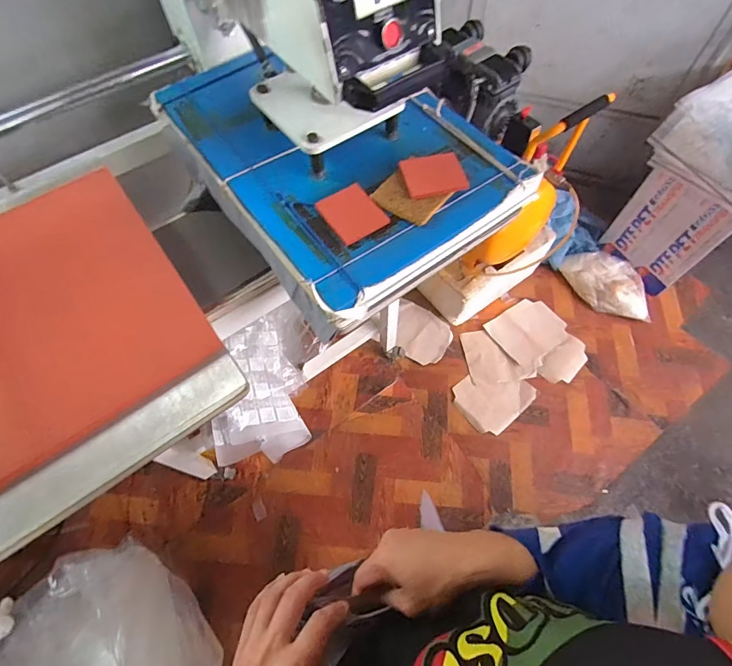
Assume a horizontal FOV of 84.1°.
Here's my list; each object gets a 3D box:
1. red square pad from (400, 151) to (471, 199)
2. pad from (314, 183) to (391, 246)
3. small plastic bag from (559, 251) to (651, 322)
[{"bbox_3d":[0.106,-0.244,0.626,0.096,0.005,0.070,-14,74,-9],"label":"red square pad"},{"bbox_3d":[-0.020,-0.180,0.607,0.080,0.006,0.093,-30,66,-14],"label":"pad"},{"bbox_3d":[0.954,-0.185,1.591,0.182,0.109,0.355,-30,68,-13],"label":"small plastic bag"}]

